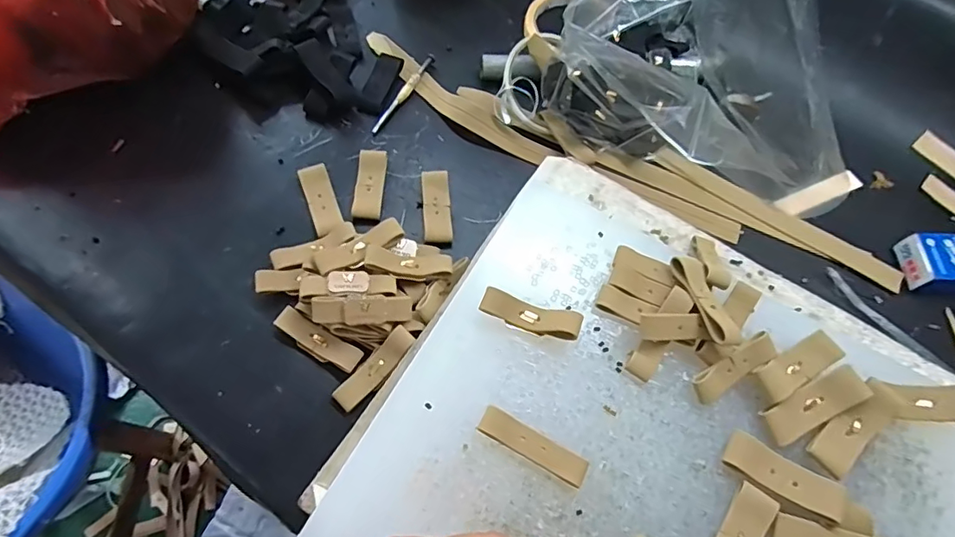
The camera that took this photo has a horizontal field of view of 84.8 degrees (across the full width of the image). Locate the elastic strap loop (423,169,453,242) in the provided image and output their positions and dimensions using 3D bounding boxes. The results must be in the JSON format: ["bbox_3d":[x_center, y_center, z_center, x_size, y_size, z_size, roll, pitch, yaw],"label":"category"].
[{"bbox_3d":[-0.030,-0.048,0.396,0.020,0.010,0.059,-3,65,-5],"label":"elastic strap loop"}]

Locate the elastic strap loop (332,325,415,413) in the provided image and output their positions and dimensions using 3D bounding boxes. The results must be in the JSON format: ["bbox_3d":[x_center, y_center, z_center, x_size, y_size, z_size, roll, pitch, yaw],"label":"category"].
[{"bbox_3d":[-0.064,0.063,0.330,0.018,0.008,0.060,41,84,20],"label":"elastic strap loop"}]

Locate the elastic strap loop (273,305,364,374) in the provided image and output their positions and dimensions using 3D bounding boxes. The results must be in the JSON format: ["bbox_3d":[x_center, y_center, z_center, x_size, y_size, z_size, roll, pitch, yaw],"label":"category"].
[{"bbox_3d":[-0.104,0.047,0.341,0.059,0.013,0.018,27,66,9],"label":"elastic strap loop"}]

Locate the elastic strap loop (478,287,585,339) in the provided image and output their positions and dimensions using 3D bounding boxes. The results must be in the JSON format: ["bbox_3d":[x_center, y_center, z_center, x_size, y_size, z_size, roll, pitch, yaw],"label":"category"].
[{"bbox_3d":[0.032,0.029,0.310,0.059,0.015,0.017,16,64,3],"label":"elastic strap loop"}]

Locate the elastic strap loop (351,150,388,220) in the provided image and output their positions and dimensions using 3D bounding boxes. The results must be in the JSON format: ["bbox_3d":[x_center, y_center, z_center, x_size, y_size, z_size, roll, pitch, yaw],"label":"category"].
[{"bbox_3d":[-0.082,-0.065,0.400,0.021,0.012,0.059,4,64,-2],"label":"elastic strap loop"}]

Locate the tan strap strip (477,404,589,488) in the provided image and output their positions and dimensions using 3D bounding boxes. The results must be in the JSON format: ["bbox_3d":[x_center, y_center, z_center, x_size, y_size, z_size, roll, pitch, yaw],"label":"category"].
[{"bbox_3d":[0.030,0.095,0.282,0.061,0.009,0.015,27,66,8],"label":"tan strap strip"}]

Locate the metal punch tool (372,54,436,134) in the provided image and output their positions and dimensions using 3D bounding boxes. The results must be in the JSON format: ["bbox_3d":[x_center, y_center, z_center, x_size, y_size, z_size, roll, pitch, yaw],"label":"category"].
[{"bbox_3d":[-0.061,-0.151,0.443,0.009,0.010,0.096,26,65,8],"label":"metal punch tool"}]

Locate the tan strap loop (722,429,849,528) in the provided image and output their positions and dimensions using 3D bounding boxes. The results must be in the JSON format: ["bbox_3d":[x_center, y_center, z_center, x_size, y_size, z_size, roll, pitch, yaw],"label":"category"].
[{"bbox_3d":[0.164,0.112,0.279,0.060,0.008,0.021,32,66,11],"label":"tan strap loop"}]

